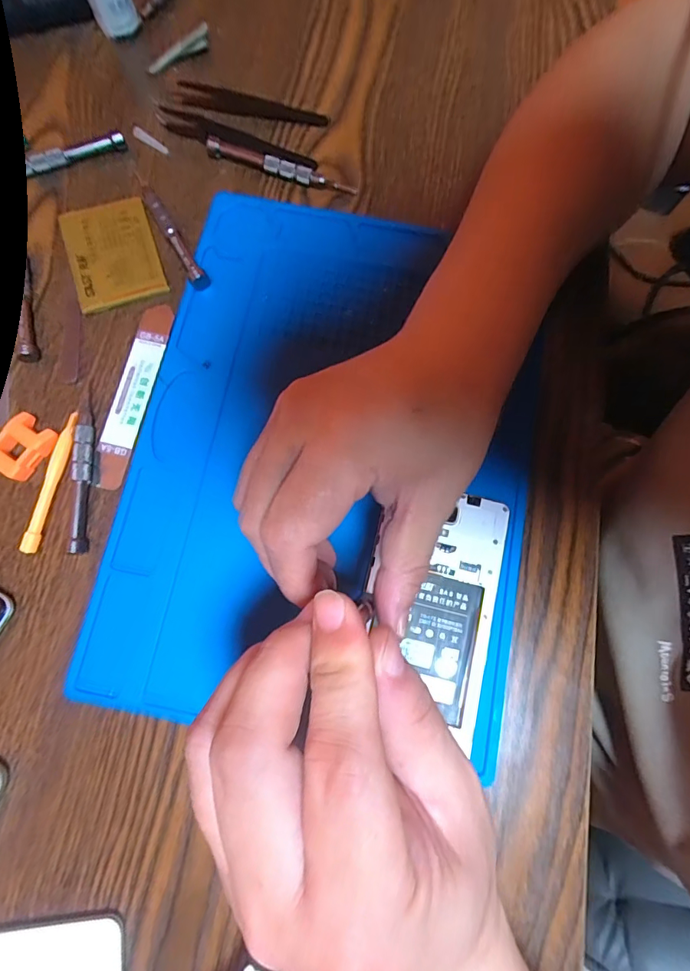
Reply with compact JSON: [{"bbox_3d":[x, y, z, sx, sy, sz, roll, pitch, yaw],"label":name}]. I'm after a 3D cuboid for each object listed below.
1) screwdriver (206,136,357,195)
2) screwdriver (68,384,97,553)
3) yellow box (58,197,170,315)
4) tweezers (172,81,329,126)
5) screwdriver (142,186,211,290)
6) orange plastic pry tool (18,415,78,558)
[{"bbox_3d":[-0.044,-0.215,0.310,0.108,0.012,0.010,22,78,4],"label":"screwdriver"},{"bbox_3d":[-0.151,-0.010,0.263,0.009,0.009,0.098,-4,78,-2],"label":"screwdriver"},{"bbox_3d":[-0.152,-0.152,0.295,0.056,0.004,0.076,-19,79,-5],"label":"yellow box"},{"bbox_3d":[-0.067,-0.268,0.319,0.108,0.008,0.012,12,78,2],"label":"tweezers"},{"bbox_3d":[-0.114,-0.166,0.296,0.011,0.011,0.091,-30,80,-7],"label":"screwdriver"},{"bbox_3d":[-0.169,-0.003,0.262,0.008,0.006,0.082,12,78,2],"label":"orange plastic pry tool"}]

